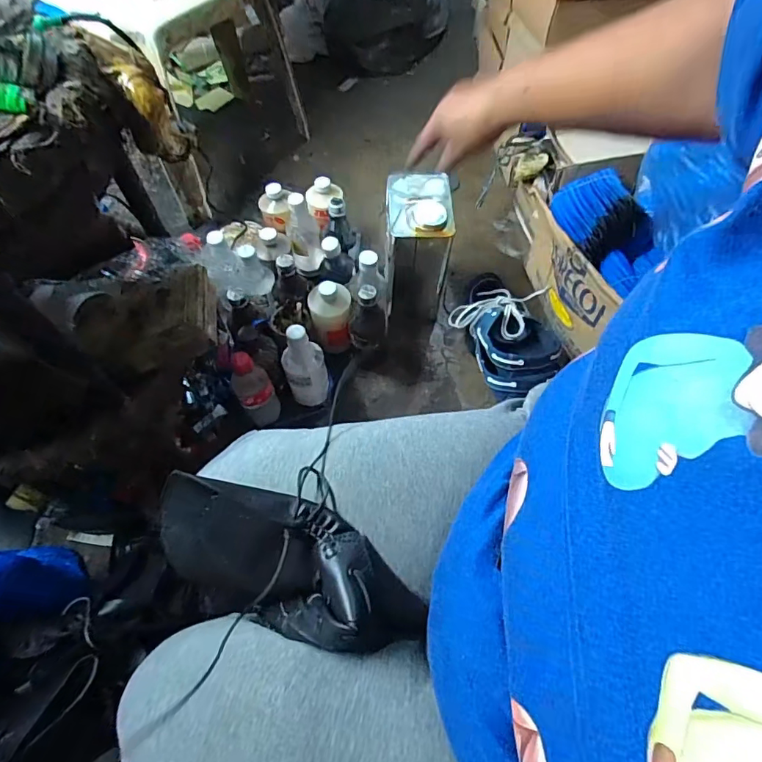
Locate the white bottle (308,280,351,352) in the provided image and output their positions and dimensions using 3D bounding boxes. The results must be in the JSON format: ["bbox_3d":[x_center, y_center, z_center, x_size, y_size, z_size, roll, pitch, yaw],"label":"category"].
[{"bbox_3d":[-0.087,-0.107,0.851,0.073,0.145,0.068,-7,62,-4],"label":"white bottle"}]

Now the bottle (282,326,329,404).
[{"bbox_3d":[-0.125,-0.021,0.787,0.068,0.166,0.059,-15,62,-8],"label":"bottle"}]

